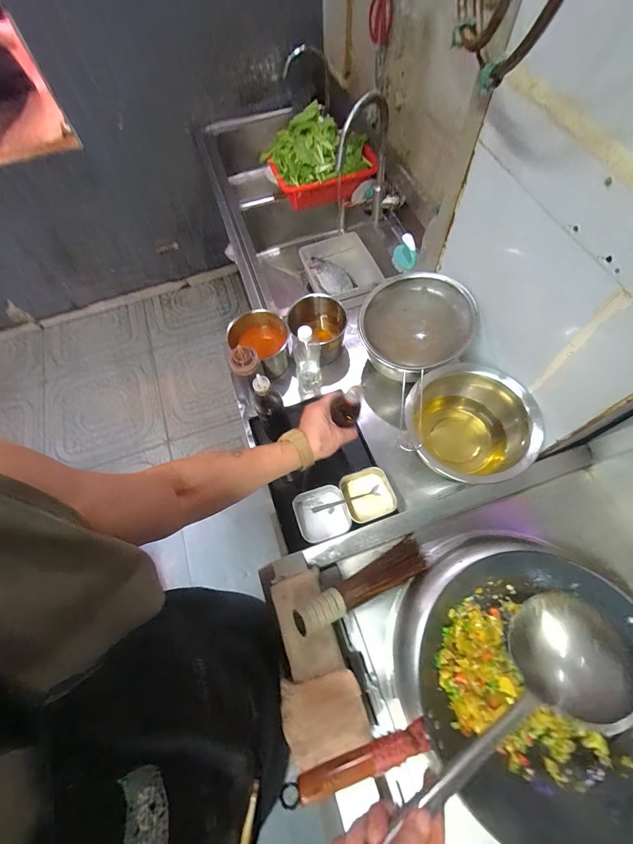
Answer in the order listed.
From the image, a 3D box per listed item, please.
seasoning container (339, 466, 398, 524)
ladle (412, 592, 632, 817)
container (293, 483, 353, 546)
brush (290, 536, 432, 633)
[{"bbox_3d":[0.113,0.161,0.772,0.109,0.051,0.106,-16,66,-4],"label":"seasoning container"},{"bbox_3d":[0.129,0.350,0.353,0.508,0.089,0.102,-23,66,-18],"label":"ladle"},{"bbox_3d":[0.011,0.202,0.767,0.109,0.060,0.108,-19,66,-6],"label":"container"},{"bbox_3d":[0.090,0.302,0.647,0.287,0.045,0.069,-18,64,-27],"label":"brush"}]

